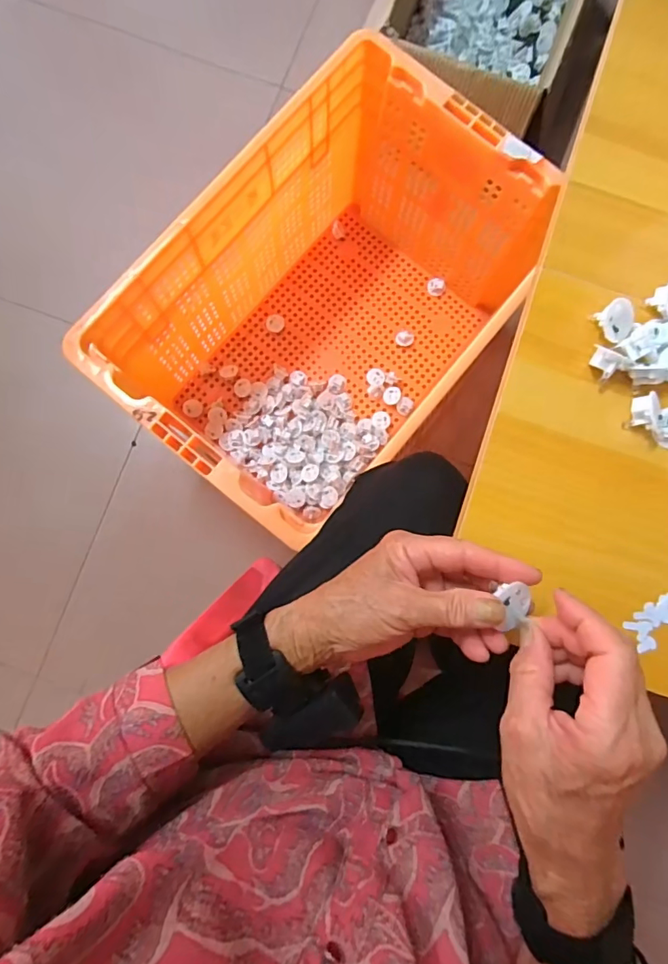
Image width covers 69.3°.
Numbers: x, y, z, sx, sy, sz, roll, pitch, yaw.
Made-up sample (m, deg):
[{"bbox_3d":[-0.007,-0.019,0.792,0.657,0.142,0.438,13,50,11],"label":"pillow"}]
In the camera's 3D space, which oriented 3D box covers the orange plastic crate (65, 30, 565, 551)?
[{"bbox_3d":[-0.018,-0.251,0.744,0.343,0.313,0.572,40,84,3],"label":"orange plastic crate"}]

